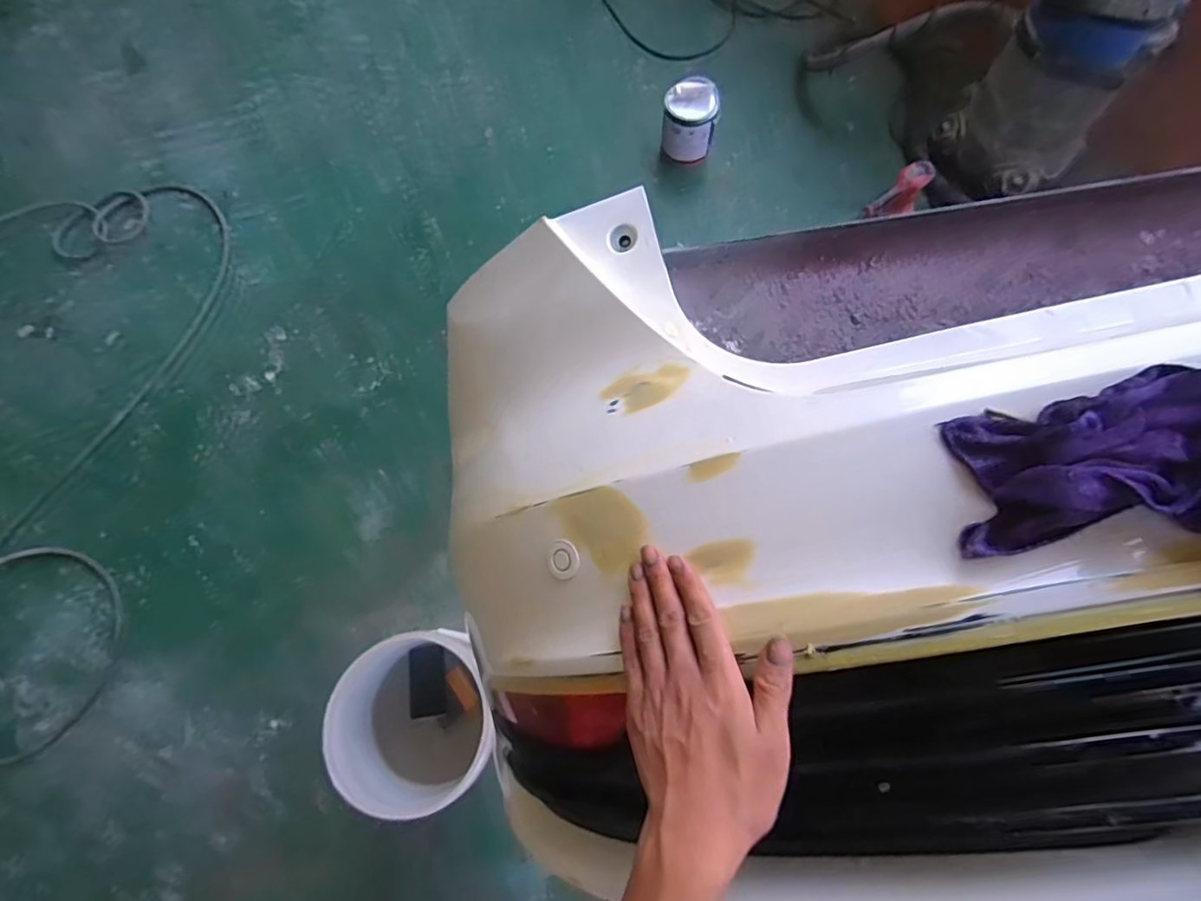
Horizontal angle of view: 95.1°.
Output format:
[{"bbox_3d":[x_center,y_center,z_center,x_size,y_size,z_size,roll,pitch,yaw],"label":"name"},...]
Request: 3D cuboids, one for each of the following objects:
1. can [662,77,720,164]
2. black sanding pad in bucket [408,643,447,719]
[{"bbox_3d":[0.268,-0.971,1.627,0.160,0.176,0.147,6,72,5],"label":"can"},{"bbox_3d":[-0.347,0.462,1.105,0.070,0.023,0.133,-8,71,0],"label":"black sanding pad in bucket"}]

